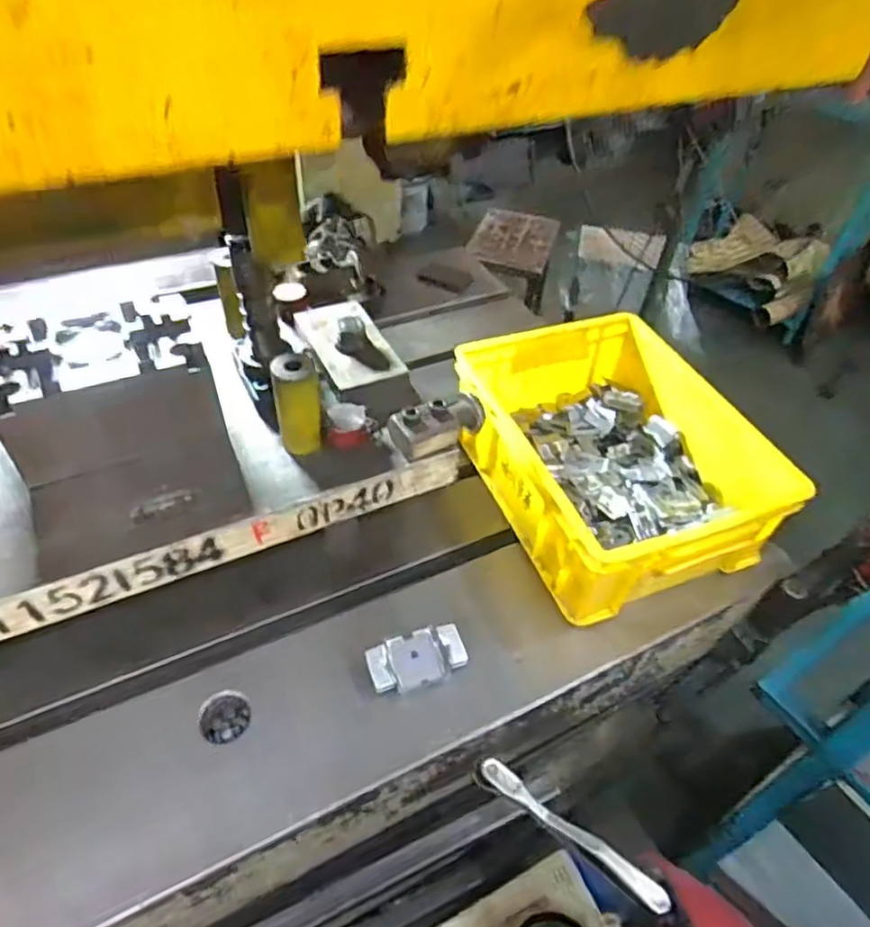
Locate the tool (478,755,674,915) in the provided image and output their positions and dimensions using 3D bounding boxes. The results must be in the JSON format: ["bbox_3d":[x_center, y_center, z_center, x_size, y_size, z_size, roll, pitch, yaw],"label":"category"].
[{"bbox_3d":[0.109,0.296,0.522,0.166,0.010,0.019,28,49,27],"label":"tool"}]

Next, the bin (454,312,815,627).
[{"bbox_3d":[0.189,-0.009,0.749,0.283,0.123,0.341,-15,49,-19],"label":"bin"}]

